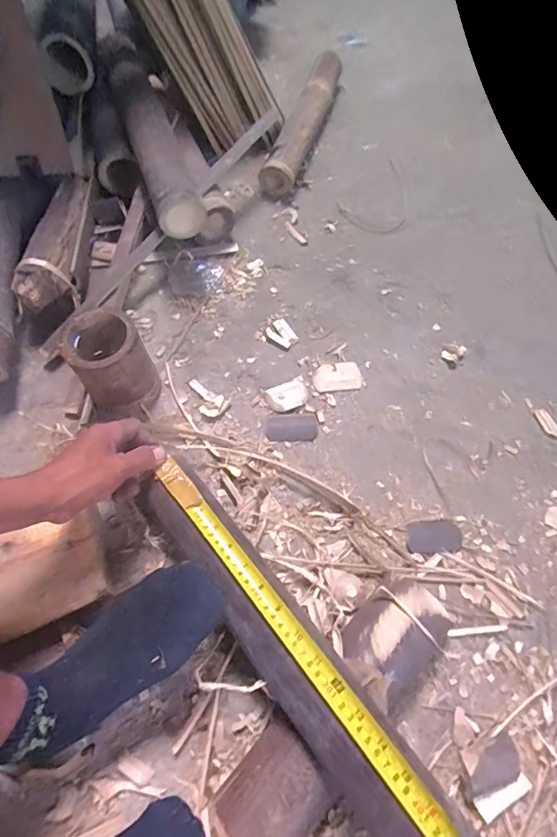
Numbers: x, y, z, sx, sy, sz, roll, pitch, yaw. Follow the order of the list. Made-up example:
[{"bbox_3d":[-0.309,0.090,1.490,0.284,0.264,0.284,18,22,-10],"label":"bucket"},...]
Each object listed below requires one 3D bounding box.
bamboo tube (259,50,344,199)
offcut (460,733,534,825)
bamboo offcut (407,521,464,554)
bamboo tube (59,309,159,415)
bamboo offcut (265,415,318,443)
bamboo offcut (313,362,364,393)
[{"bbox_3d":[0.051,-0.550,0.860,0.069,0.065,0.357,19,65,10],"label":"bamboo tube"},{"bbox_3d":[0.205,0.335,0.434,0.065,0.033,0.054,-36,68,-16],"label":"offcut"},{"bbox_3d":[0.185,0.140,0.554,0.065,0.004,0.035,-7,63,-3],"label":"bamboo offcut"},{"bbox_3d":[-0.200,-0.060,0.570,0.080,0.123,0.075,-32,68,-16],"label":"bamboo tube"},{"bbox_3d":[0.018,0.014,0.614,0.067,0.006,0.038,-4,63,-2],"label":"bamboo offcut"},{"bbox_3d":[0.081,-0.056,0.642,0.067,0.011,0.042,-12,64,-6],"label":"bamboo offcut"}]

